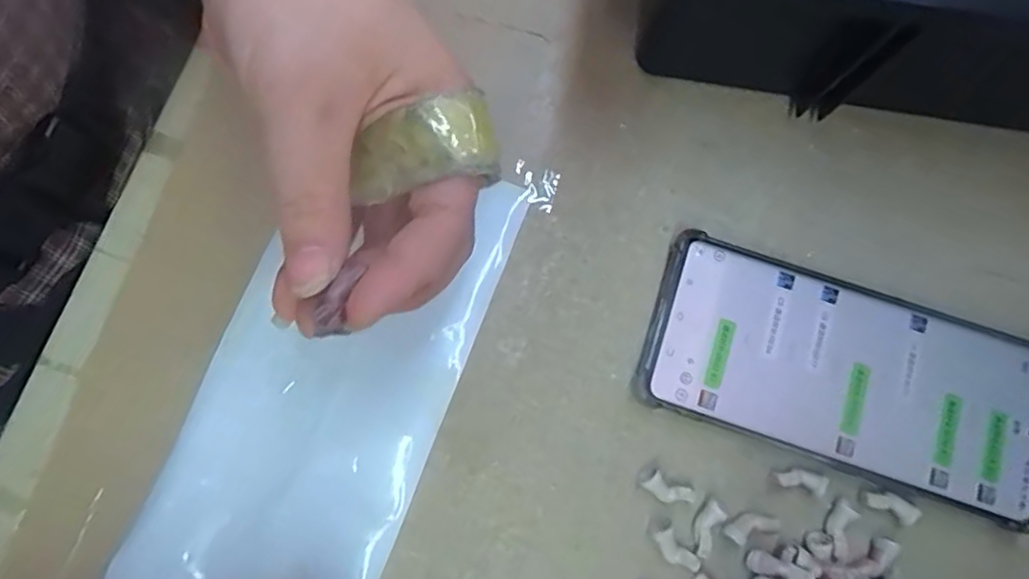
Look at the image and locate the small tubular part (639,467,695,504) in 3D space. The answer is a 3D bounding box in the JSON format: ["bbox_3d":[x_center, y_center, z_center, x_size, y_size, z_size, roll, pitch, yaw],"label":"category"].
[{"bbox_3d":[0.062,0.081,0.240,0.024,0.008,0.010,29,79,5],"label":"small tubular part"}]

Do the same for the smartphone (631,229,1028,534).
[{"bbox_3d":[0.142,0.037,0.249,0.171,0.012,0.076,19,79,3],"label":"smartphone"}]

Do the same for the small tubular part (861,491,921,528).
[{"bbox_3d":[0.154,0.089,0.241,0.022,0.005,0.010,24,79,4],"label":"small tubular part"}]

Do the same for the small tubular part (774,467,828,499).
[{"bbox_3d":[0.118,0.079,0.244,0.022,0.006,0.009,19,79,3],"label":"small tubular part"}]

